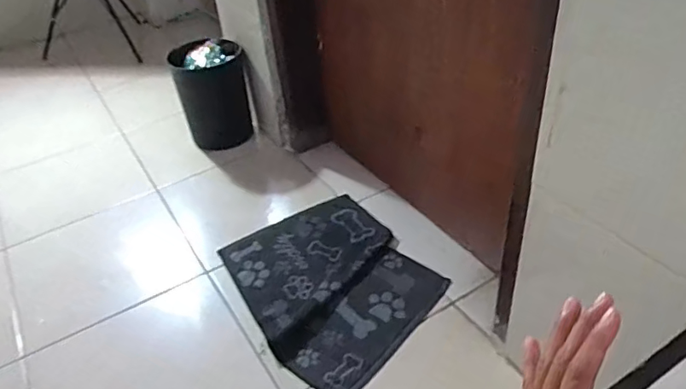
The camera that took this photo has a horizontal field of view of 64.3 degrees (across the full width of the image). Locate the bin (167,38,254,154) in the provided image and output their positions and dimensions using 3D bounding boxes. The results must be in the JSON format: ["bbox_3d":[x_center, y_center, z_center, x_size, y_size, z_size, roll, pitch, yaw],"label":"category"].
[{"bbox_3d":[-0.434,-0.344,1.811,0.193,0.339,0.202,-19,39,-20],"label":"bin"}]

